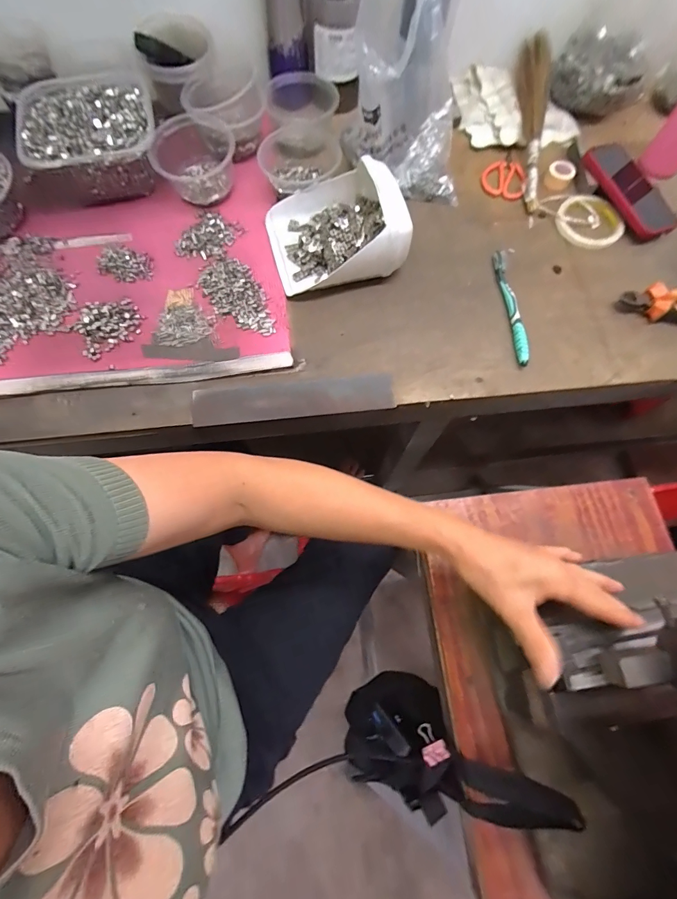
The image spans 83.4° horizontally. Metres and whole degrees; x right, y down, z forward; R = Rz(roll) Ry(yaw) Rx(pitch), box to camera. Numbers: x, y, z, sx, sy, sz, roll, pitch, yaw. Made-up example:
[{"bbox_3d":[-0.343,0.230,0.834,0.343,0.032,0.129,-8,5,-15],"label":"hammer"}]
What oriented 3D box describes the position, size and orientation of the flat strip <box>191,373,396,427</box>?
[{"bbox_3d":[-0.056,-0.064,0.472,0.245,0.007,0.050,-7,72,-4],"label":"flat strip"}]

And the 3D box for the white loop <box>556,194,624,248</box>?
[{"bbox_3d":[0.380,-0.347,0.575,0.095,0.011,0.097,0,72,-1],"label":"white loop"}]

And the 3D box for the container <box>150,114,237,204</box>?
[{"bbox_3d":[-0.205,-0.417,0.544,0.110,0.064,0.110,0,72,-1],"label":"container"}]

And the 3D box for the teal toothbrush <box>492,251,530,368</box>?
[{"bbox_3d":[0.236,-0.195,0.520,0.017,0.014,0.180,-3,72,-2],"label":"teal toothbrush"}]

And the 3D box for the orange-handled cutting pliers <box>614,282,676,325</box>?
[{"bbox_3d":[0.458,-0.197,0.516,0.146,0.026,0.052,5,72,0],"label":"orange-handled cutting pliers"}]

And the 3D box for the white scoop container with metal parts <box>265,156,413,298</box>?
[{"bbox_3d":[-0.006,-0.301,0.511,0.169,0.095,0.150,-13,73,-5],"label":"white scoop container with metal parts"}]

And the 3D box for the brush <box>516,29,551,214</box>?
[{"bbox_3d":[0.307,-0.511,0.598,0.040,0.028,0.294,4,84,0],"label":"brush"}]

